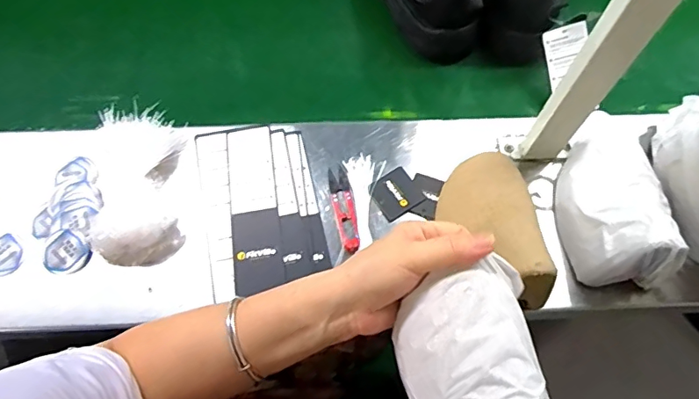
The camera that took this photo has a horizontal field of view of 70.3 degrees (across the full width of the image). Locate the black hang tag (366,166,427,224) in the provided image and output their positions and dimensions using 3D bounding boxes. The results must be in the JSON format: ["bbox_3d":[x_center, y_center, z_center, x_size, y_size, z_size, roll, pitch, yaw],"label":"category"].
[{"bbox_3d":[0.052,-0.006,0.558,0.050,0.004,0.051,-30,70,-13],"label":"black hang tag"}]

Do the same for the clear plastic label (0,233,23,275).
[{"bbox_3d":[-0.370,0.062,0.531,0.042,0.004,0.043,-38,73,-9],"label":"clear plastic label"}]

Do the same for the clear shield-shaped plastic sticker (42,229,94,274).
[{"bbox_3d":[-0.299,0.059,0.527,0.045,0.004,0.041,35,75,3],"label":"clear shield-shaped plastic sticker"}]

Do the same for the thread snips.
[{"bbox_3d":[-0.006,0.009,0.552,0.024,0.004,0.105,-12,67,-6],"label":"thread snips"}]

